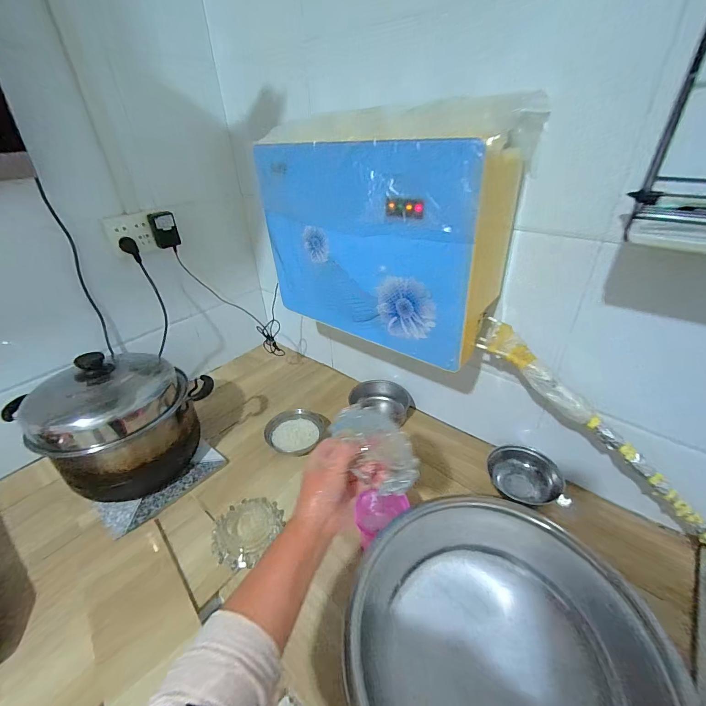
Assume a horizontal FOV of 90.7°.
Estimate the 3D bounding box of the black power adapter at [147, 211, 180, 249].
[{"bbox_3d":[-0.460,-0.300,0.852,0.031,0.084,0.049,24,42,35],"label":"black power adapter"}]

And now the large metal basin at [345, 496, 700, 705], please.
[{"bbox_3d":[0.185,0.396,0.464,0.369,0.123,0.350,-2,34,1],"label":"large metal basin"}]

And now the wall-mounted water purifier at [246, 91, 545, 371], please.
[{"bbox_3d":[0.049,-0.220,0.663,0.445,0.353,0.193,25,43,36],"label":"wall-mounted water purifier"}]

